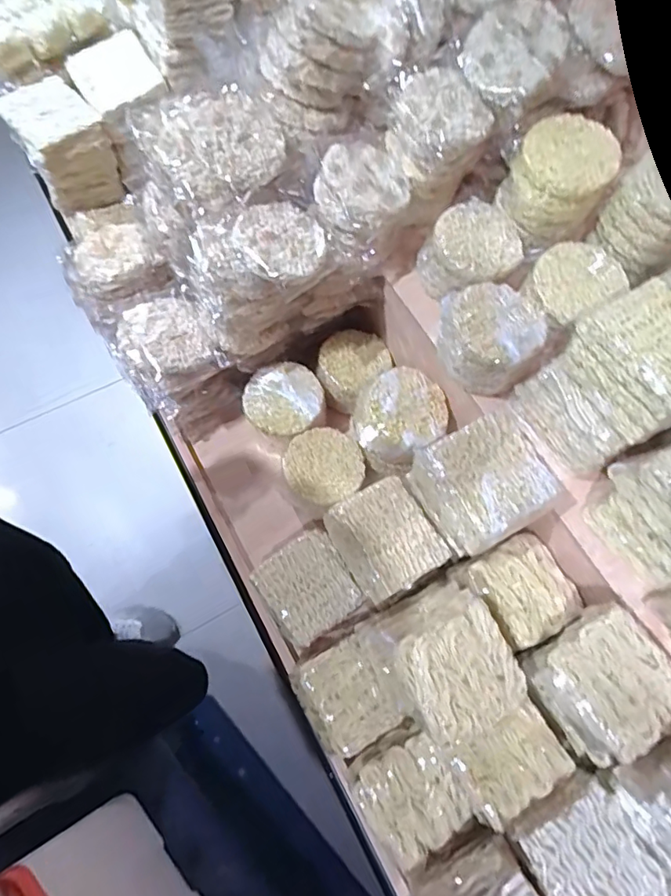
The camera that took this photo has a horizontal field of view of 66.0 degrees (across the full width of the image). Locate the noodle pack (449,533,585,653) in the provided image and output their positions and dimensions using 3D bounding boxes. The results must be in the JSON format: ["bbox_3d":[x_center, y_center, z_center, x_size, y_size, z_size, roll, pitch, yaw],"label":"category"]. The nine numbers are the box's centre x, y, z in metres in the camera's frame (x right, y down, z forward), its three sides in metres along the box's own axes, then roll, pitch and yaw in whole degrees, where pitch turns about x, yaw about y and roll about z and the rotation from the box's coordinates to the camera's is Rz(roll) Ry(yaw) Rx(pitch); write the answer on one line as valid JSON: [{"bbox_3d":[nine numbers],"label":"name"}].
[{"bbox_3d":[0.225,0.169,0.620,0.115,0.046,0.112,-29,72,-14],"label":"noodle pack"}]

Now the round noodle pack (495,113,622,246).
[{"bbox_3d":[0.280,-0.332,0.657,0.117,0.104,0.113,1,67,-2],"label":"round noodle pack"}]

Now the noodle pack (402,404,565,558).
[{"bbox_3d":[0.168,0.045,0.607,0.117,0.108,0.122,-26,71,-12],"label":"noodle pack"}]

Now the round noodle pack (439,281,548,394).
[{"bbox_3d":[0.187,-0.132,0.632,0.107,0.072,0.110,1,67,-2],"label":"round noodle pack"}]

